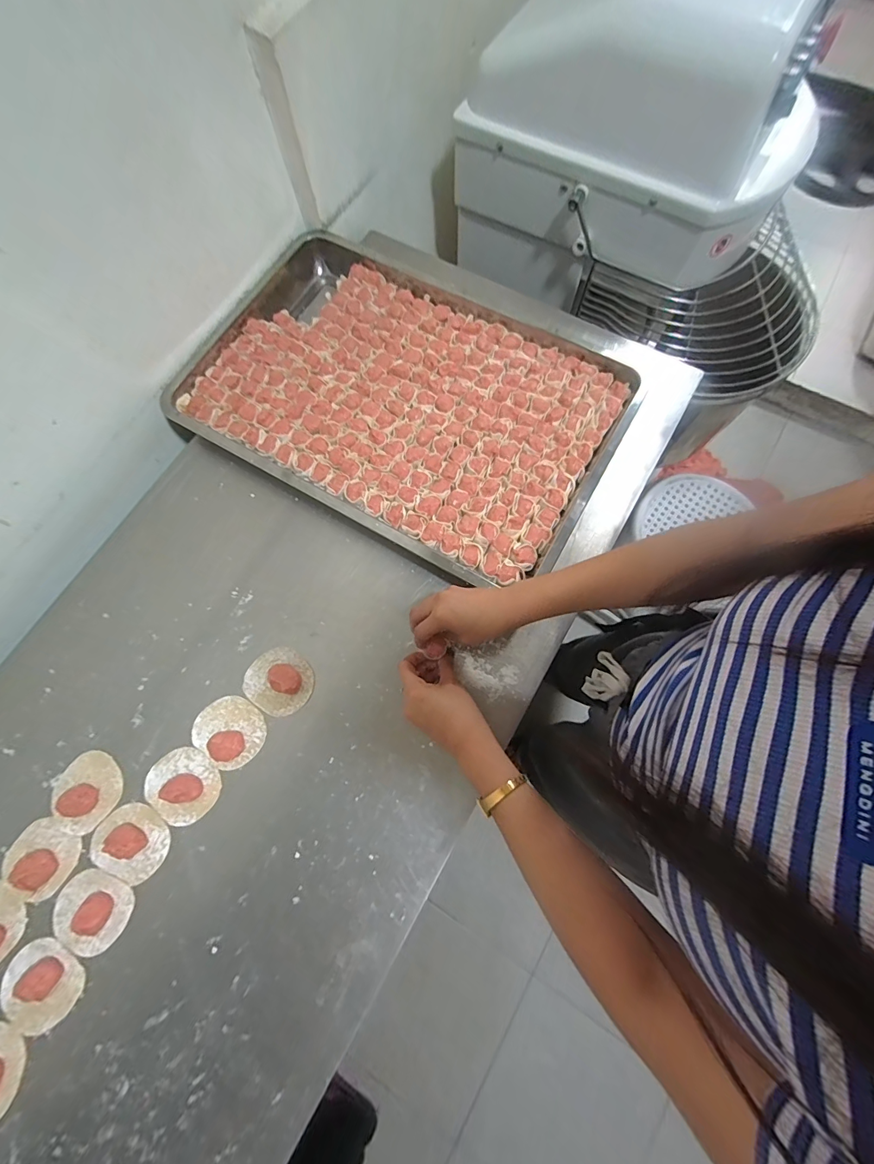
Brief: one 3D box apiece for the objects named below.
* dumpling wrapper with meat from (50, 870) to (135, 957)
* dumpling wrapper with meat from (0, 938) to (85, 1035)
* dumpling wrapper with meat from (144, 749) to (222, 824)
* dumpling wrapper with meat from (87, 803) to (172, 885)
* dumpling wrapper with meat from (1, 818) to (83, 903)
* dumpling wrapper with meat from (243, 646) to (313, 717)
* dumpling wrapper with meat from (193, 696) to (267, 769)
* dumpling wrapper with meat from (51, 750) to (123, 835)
[{"bbox_3d":[-0.385,0.365,0.453,0.084,0.013,0.075,27,77,9],"label":"dumpling wrapper with meat"},{"bbox_3d":[-0.424,0.429,0.436,0.084,0.013,0.075,40,79,12],"label":"dumpling wrapper with meat"},{"bbox_3d":[-0.301,0.239,0.481,0.078,0.022,0.082,-1,74,2],"label":"dumpling wrapper with meat"},{"bbox_3d":[-0.352,0.297,0.467,0.086,0.021,0.075,29,77,10],"label":"dumpling wrapper with meat"},{"bbox_3d":[-0.454,0.316,0.471,0.075,0.009,0.072,-1,74,2],"label":"dumpling wrapper with meat"},{"bbox_3d":[-0.197,0.123,0.511,0.082,0.022,0.076,-1,74,2],"label":"dumpling wrapper with meat"},{"bbox_3d":[-0.254,0.181,0.501,0.084,0.015,0.075,42,80,12],"label":"dumpling wrapper with meat"},{"bbox_3d":[-0.417,0.248,0.490,0.077,0.008,0.079,-1,74,2],"label":"dumpling wrapper with meat"}]

